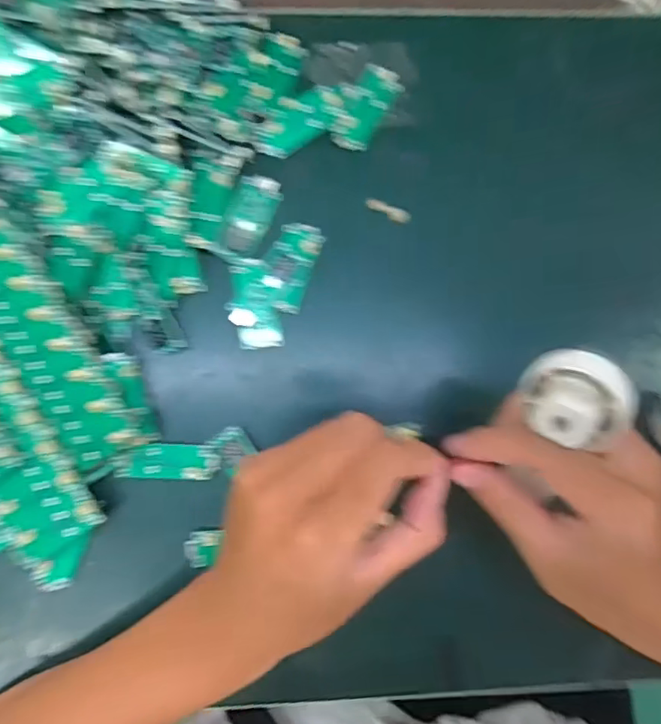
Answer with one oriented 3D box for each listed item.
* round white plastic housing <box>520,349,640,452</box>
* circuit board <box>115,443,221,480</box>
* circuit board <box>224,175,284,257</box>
[{"bbox_3d":[0.100,0.014,0.221,0.039,0.021,0.036,0,84,-3],"label":"round white plastic housing"},{"bbox_3d":[-0.089,0.055,0.306,0.053,0.008,0.019,3,84,-3],"label":"circuit board"},{"bbox_3d":[-0.044,-0.084,0.314,0.023,0.004,0.046,19,83,-1],"label":"circuit board"}]

